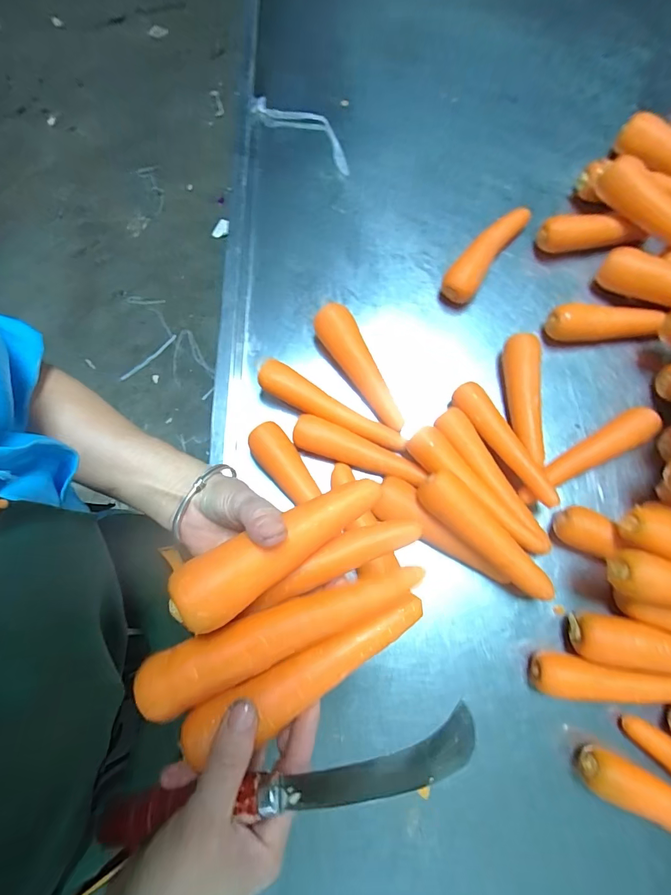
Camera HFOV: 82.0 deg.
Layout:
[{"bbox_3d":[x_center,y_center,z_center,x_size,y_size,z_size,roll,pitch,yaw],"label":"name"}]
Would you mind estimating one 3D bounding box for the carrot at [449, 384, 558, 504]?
[{"bbox_3d":[0.192,-0.004,0.441,0.032,0.034,0.158,-34,78,-7],"label":"carrot"}]

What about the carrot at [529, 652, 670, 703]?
[{"bbox_3d":[0.282,0.231,0.388,0.169,0.033,0.039,3,76,1],"label":"carrot"}]

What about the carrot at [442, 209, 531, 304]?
[{"bbox_3d":[0.197,-0.257,0.504,0.044,0.039,0.175,36,79,9],"label":"carrot"}]

